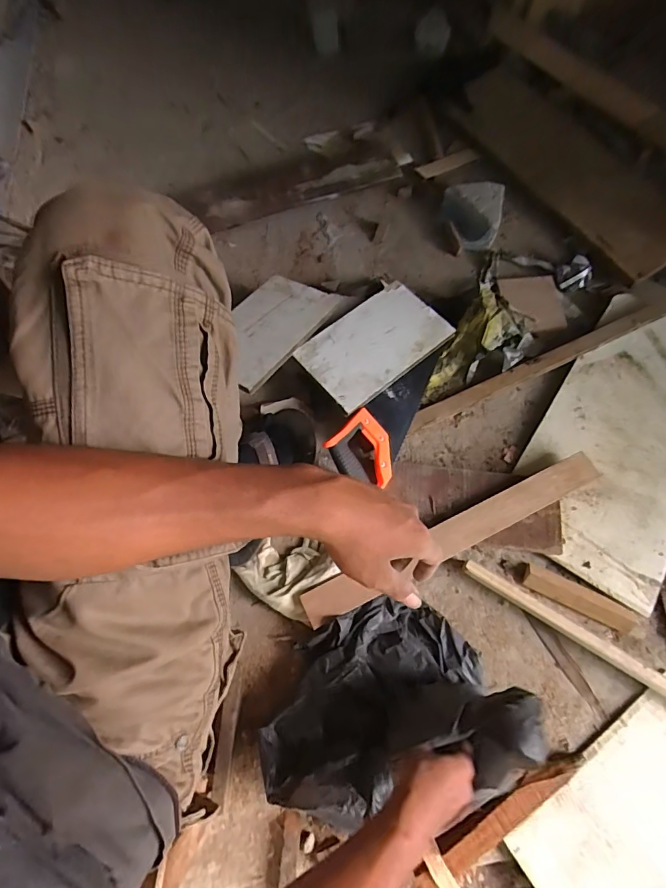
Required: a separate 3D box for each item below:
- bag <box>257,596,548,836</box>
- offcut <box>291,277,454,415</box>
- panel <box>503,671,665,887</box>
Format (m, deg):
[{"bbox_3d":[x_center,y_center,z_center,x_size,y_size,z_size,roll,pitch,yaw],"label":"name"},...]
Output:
[{"bbox_3d":[0.058,0.318,0.555,0.309,0.149,0.209,-12,69,-5],"label":"bag"},{"bbox_3d":[0.072,-0.174,0.771,0.248,0.015,0.152,-39,74,-14],"label":"offcut"},{"bbox_3d":[0.411,0.493,0.586,0.330,0.012,0.192,-34,72,-13],"label":"panel"}]

